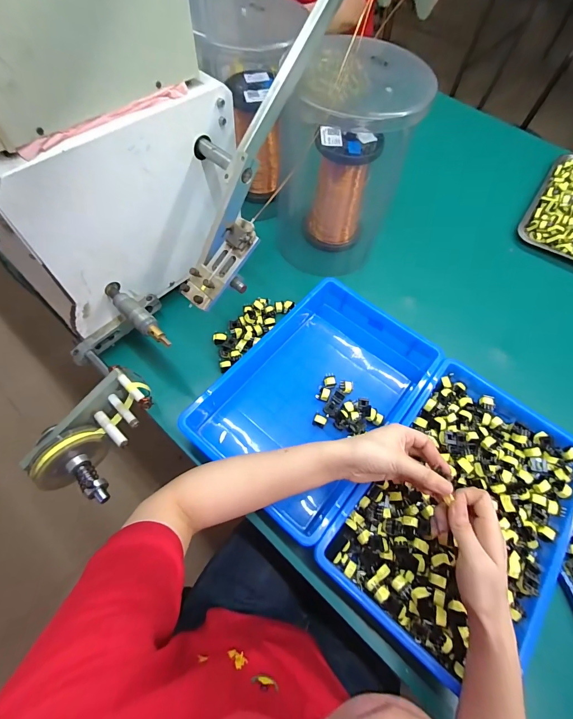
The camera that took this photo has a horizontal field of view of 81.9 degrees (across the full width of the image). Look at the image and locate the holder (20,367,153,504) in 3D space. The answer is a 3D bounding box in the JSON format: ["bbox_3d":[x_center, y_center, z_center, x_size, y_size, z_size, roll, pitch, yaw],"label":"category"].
[{"bbox_3d":[-0.272,0.104,0.483,0.114,0.076,0.184,22,64,9],"label":"holder"}]

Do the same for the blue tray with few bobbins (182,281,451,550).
[{"bbox_3d":[0.053,0.057,0.548,0.269,0.085,0.376,38,68,15],"label":"blue tray with few bobbins"}]

